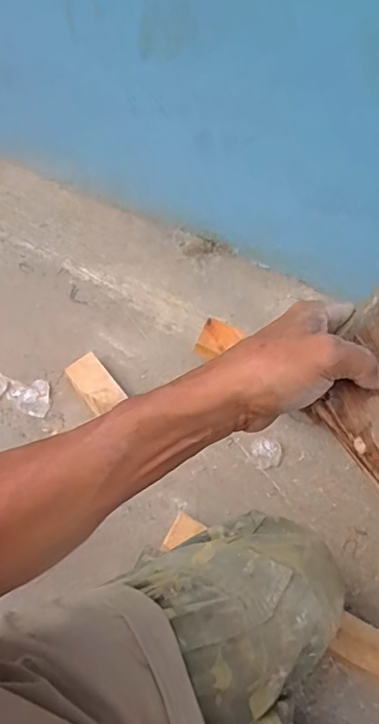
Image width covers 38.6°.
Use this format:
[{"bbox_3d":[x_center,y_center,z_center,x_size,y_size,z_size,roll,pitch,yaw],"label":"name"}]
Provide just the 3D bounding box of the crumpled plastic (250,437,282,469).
[{"bbox_3d":[0.126,0.147,0.882,0.050,0.005,0.048,2,59,-3],"label":"crumpled plastic"}]

